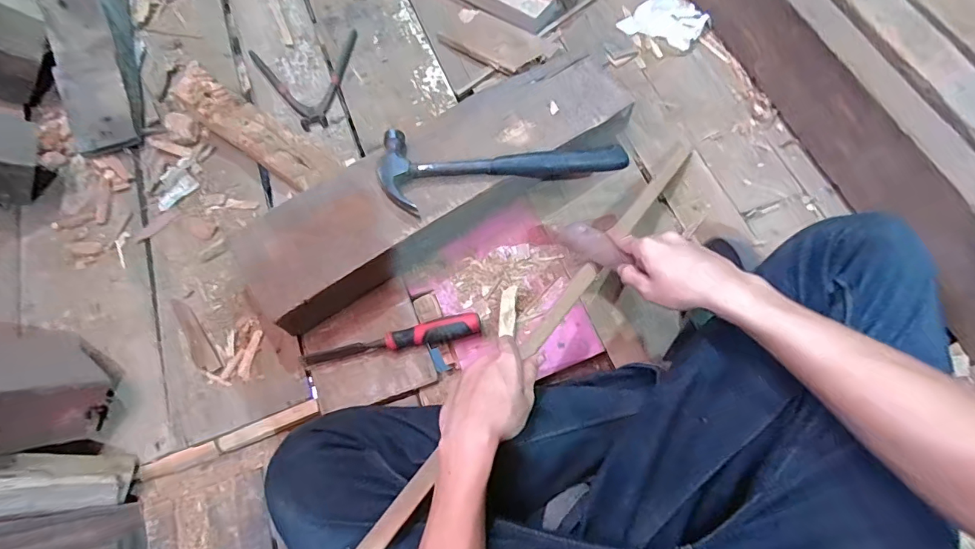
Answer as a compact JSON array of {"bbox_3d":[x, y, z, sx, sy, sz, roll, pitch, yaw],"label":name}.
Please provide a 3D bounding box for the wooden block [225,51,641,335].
[{"bbox_3d":[-0.063,-0.126,0.668,0.567,0.100,0.166,-34,71,-11],"label":"wooden block"}]

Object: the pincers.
[{"bbox_3d":[-0.299,-0.329,0.791,0.183,0.021,0.198,-17,69,-4],"label":"pincers"}]

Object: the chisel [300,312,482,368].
[{"bbox_3d":[-0.128,0.088,0.616,0.238,0.043,0.027,-11,68,-2],"label":"chisel"}]

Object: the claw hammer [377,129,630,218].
[{"bbox_3d":[0.015,-0.155,0.615,0.312,0.027,0.116,-10,68,-2],"label":"claw hammer"}]

